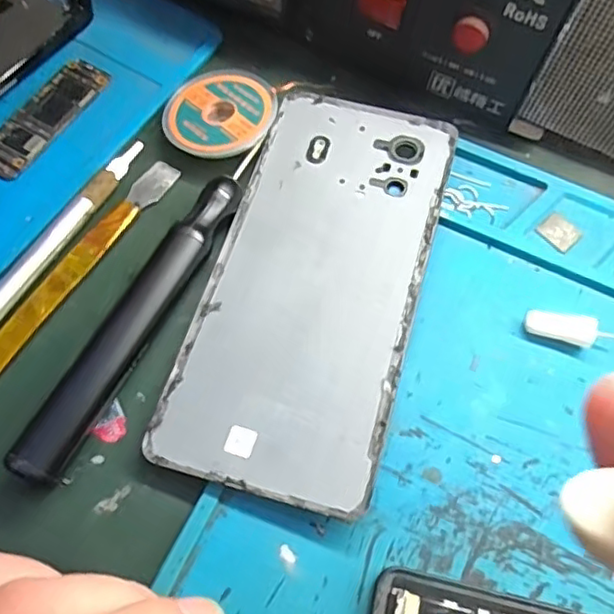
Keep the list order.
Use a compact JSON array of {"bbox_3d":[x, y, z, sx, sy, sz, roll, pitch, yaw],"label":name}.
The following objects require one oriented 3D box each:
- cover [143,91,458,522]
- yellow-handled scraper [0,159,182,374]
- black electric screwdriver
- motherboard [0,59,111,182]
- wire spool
[{"bbox_3d":[0.004,-0.012,0.228,0.071,0.007,0.159,17,66,4],"label":"cover"},{"bbox_3d":[-0.086,-0.011,0.227,0.011,0.005,0.120,30,67,10],"label":"yellow-handled scraper"},{"bbox_3d":[-0.053,-0.004,0.217,0.016,0.013,0.137,26,67,8],"label":"black electric screwdriver"},{"bbox_3d":[-0.105,-0.076,0.250,0.020,0.004,0.063,29,67,9],"label":"motherboard"},{"bbox_3d":[-0.035,-0.077,0.251,0.041,0.010,0.044,1,66,-3],"label":"wire spool"}]

